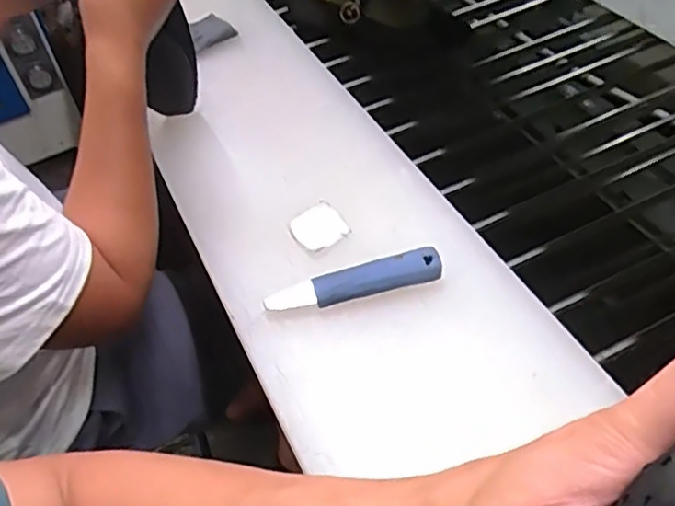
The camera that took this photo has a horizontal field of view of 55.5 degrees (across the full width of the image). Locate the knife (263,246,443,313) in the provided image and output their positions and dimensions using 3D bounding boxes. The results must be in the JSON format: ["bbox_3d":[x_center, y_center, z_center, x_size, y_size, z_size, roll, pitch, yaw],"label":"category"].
[{"bbox_3d":[0.015,0.025,0.568,0.155,0.020,0.029,-12,48,-4],"label":"knife"}]

